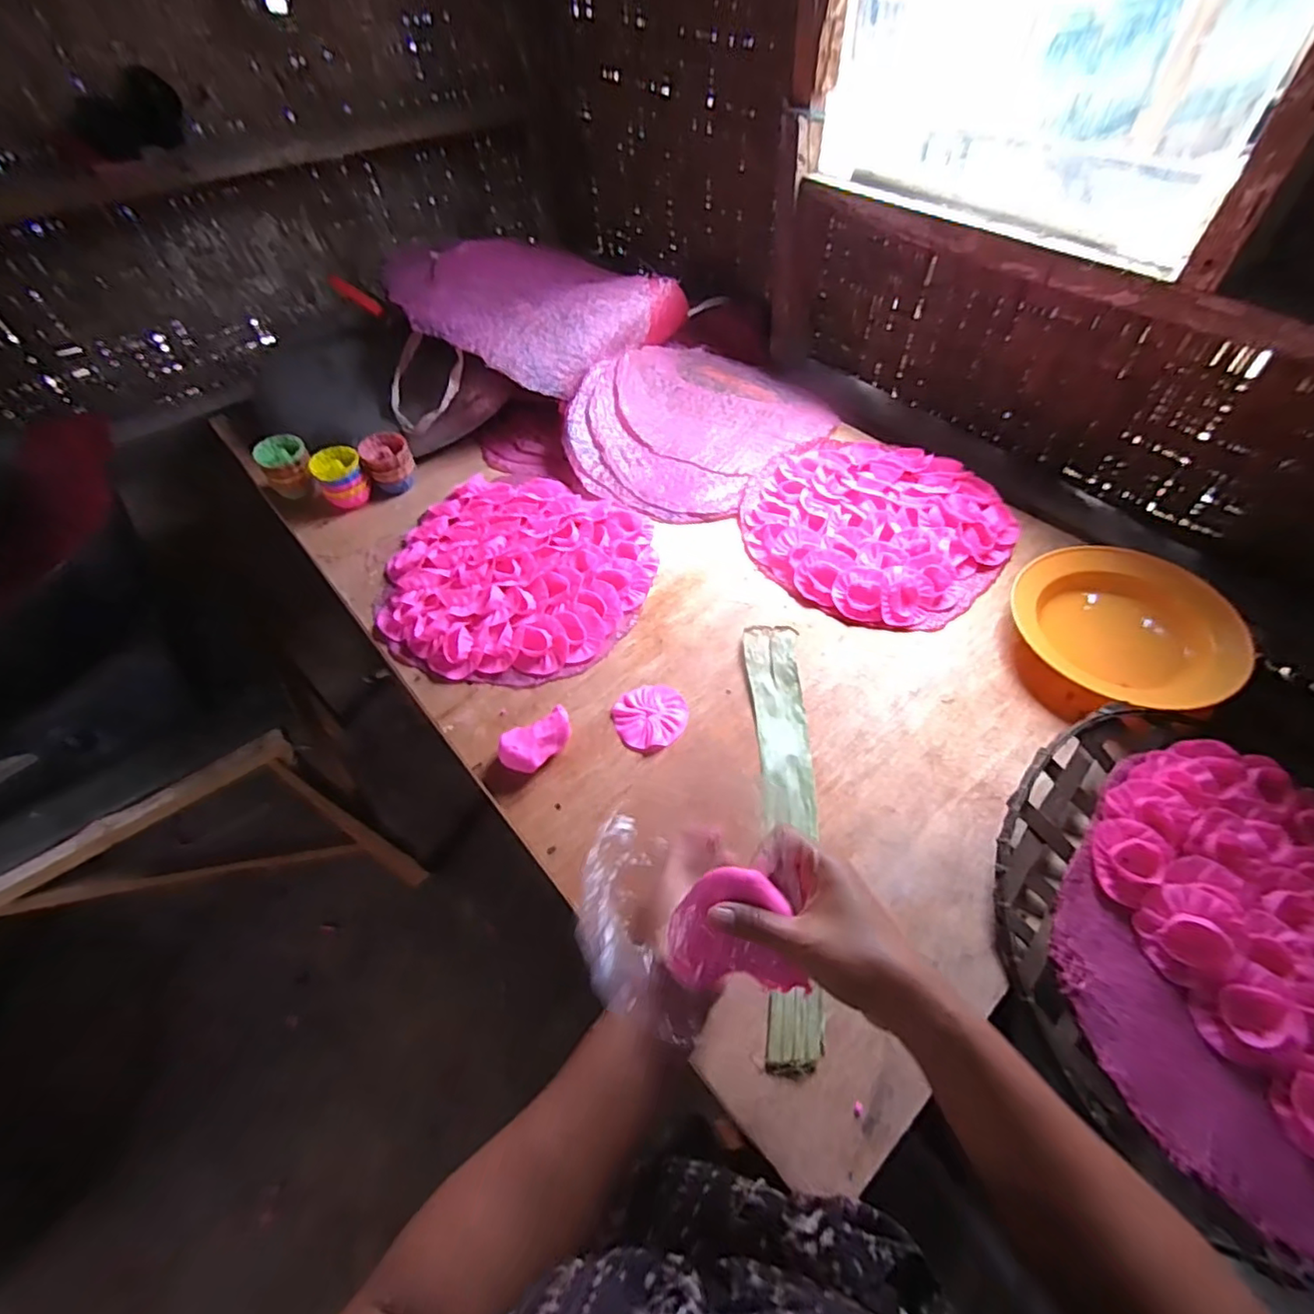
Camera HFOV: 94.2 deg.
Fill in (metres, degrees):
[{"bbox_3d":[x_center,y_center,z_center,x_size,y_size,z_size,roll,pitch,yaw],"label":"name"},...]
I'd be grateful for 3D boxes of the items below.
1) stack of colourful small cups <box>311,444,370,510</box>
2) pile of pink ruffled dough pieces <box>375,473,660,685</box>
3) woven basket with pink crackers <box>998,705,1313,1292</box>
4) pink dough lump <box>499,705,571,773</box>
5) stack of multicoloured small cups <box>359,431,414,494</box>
[{"bbox_3d":[-0.423,-0.239,0.824,0.059,0.069,0.056,-29,56,-18],"label":"stack of colourful small cups"},{"bbox_3d":[-0.169,-0.111,0.751,0.315,0.031,0.321,-1,52,2],"label":"pile of pink ruffled dough pieces"},{"bbox_3d":[0.455,0.237,0.487,0.354,0.089,0.349,-1,52,2],"label":"woven basket with pink crackers"},{"bbox_3d":[-0.116,0.085,0.600,0.074,0.035,0.043,-29,56,-18],"label":"pink dough lump"},{"bbox_3d":[-0.370,-0.267,0.850,0.062,0.067,0.057,-25,55,-16],"label":"stack of multicoloured small cups"}]

